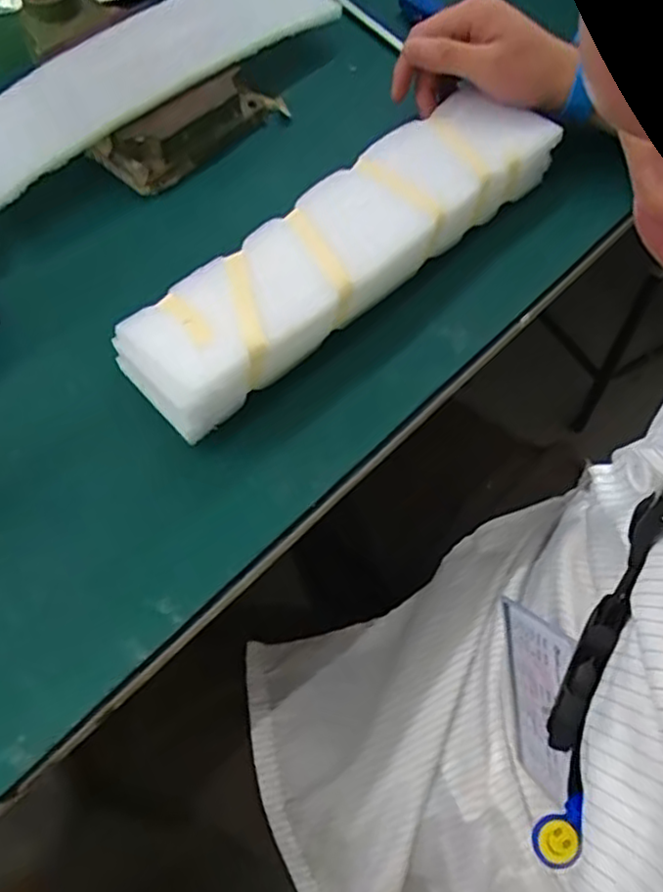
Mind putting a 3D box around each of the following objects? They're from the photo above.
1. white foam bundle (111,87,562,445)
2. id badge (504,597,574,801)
[{"bbox_3d":[0.010,-0.132,0.445,0.323,0.034,0.078,-40,69,-19],"label":"white foam bundle"},{"bbox_3d":[0.106,0.132,0.347,0.005,0.056,0.093,-8,99,-15],"label":"id badge"}]

